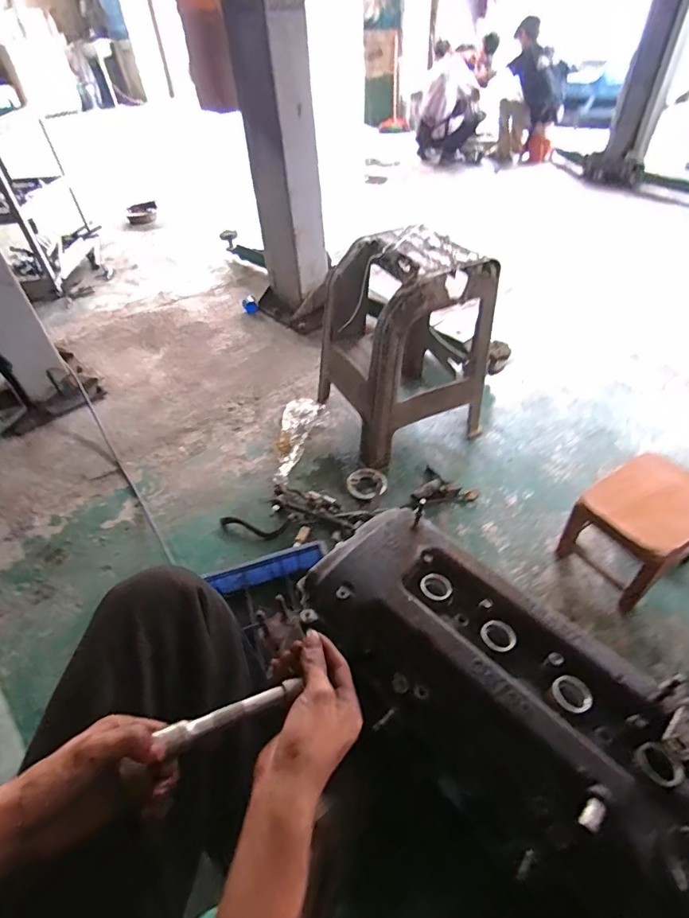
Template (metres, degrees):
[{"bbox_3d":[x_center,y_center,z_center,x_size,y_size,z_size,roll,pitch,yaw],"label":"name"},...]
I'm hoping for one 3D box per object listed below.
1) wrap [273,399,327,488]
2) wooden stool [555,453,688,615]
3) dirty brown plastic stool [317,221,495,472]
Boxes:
[{"bbox_3d":[-0.202,-0.081,1.656,0.171,0.045,0.435,15,49,15],"label":"wrap"},{"bbox_3d":[0.792,0.174,1.222,0.338,0.254,0.244,-28,52,-22],"label":"wooden stool"},{"bbox_3d":[0.183,-0.354,1.496,0.419,0.608,0.430,-23,50,-18],"label":"dirty brown plastic stool"}]

